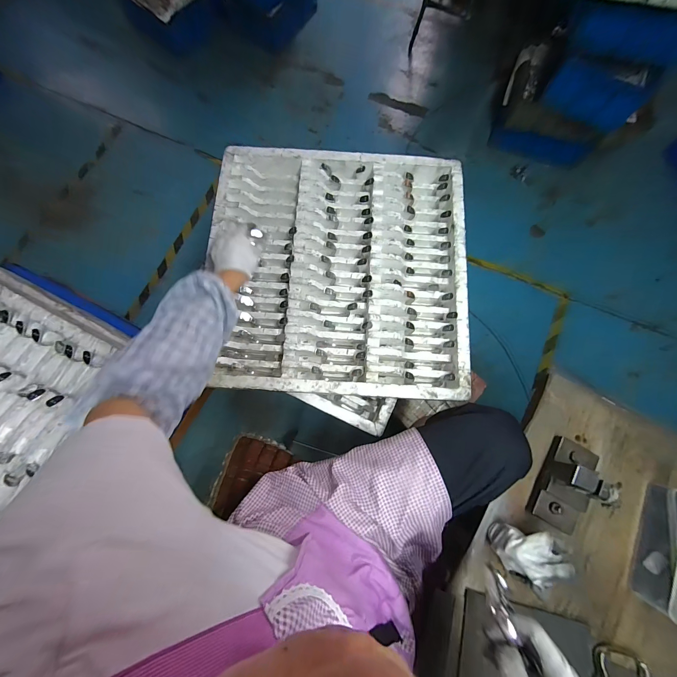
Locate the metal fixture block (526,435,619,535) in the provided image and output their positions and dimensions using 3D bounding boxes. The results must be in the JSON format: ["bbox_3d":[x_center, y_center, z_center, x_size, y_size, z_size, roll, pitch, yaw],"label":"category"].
[{"bbox_3d":[0.355,0.222,0.432,0.064,0.069,0.128,26,78,5],"label":"metal fixture block"}]

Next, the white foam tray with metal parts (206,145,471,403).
[{"bbox_3d":[0.000,-0.152,0.634,0.533,0.063,0.543,3,77,0],"label":"white foam tray with metal parts"}]

